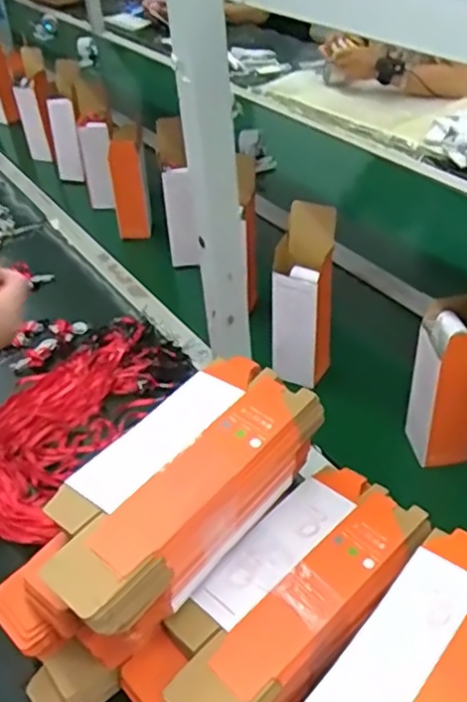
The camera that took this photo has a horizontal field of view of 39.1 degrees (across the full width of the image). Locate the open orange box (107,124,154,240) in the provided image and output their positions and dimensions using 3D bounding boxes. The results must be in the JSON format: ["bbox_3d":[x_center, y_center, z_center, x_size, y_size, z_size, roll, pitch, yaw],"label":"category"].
[{"bbox_3d":[-0.195,-0.317,1.244,0.070,0.182,0.108,-12,37,-4],"label":"open orange box"}]

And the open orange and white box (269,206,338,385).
[{"bbox_3d":[0.091,-0.070,0.861,0.074,0.229,0.067,8,40,15],"label":"open orange and white box"}]

